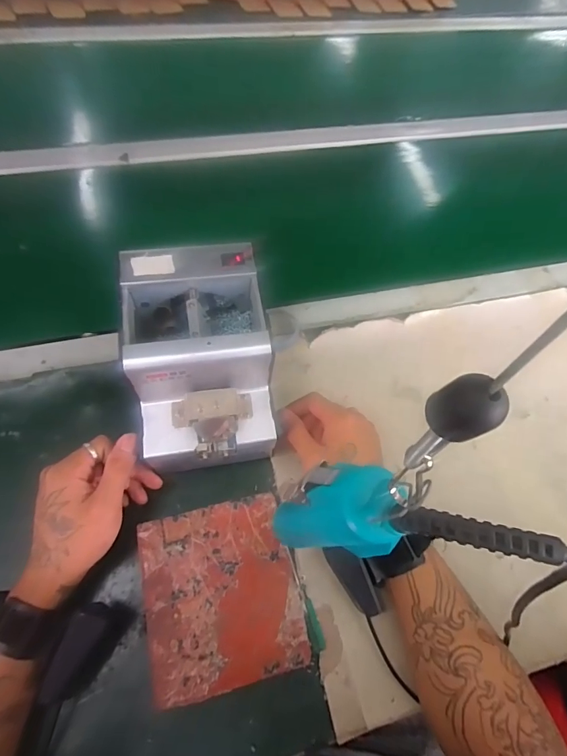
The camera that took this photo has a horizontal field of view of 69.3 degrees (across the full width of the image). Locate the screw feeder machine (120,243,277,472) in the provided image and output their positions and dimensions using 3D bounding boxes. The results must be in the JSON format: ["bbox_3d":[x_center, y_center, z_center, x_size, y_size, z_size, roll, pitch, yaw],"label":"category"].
[{"bbox_3d":[-0.079,-0.018,0.390,0.114,0.117,0.169,-6,65,-7],"label":"screw feeder machine"}]

